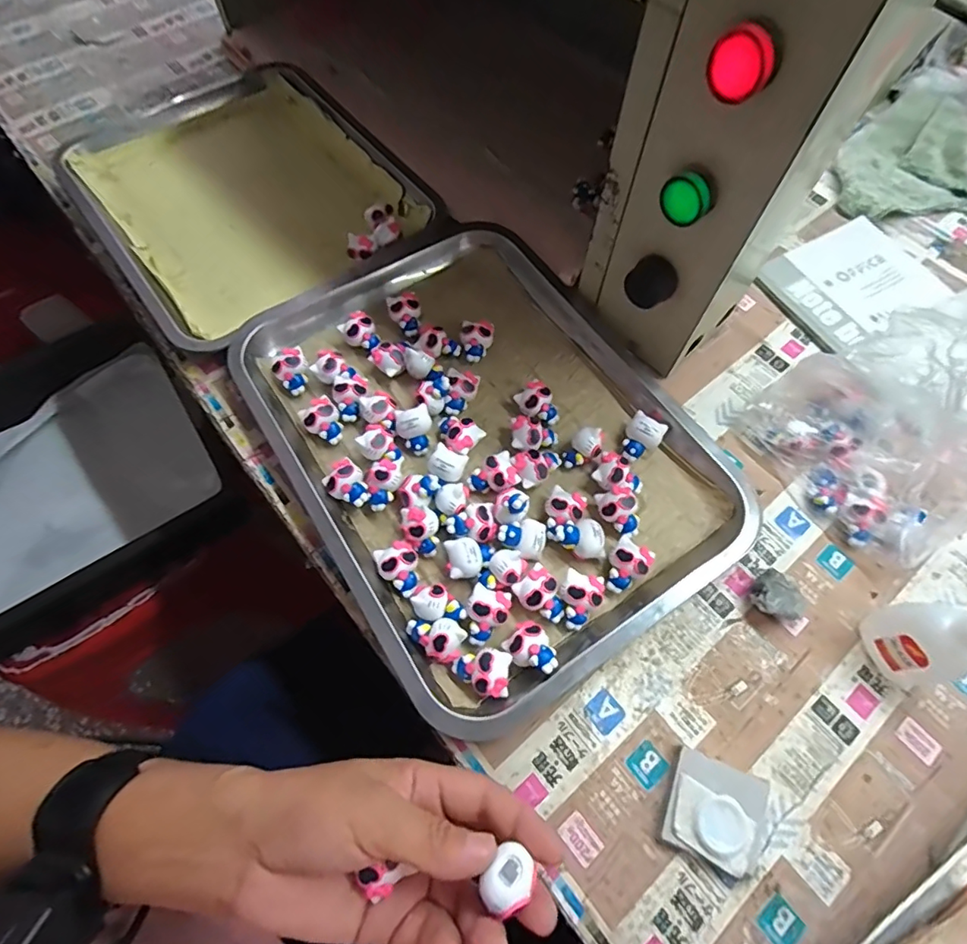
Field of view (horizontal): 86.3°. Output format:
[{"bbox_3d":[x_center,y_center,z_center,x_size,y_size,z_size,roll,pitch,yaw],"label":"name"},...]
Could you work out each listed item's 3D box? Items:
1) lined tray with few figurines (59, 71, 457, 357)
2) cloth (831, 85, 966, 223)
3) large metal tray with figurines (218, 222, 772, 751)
[{"bbox_3d":[-0.234,-0.278,0.505,0.268,0.028,0.353,-36,71,-15],"label":"lined tray with few figurines"},{"bbox_3d":[0.438,-0.316,0.514,0.132,0.034,0.206,39,71,15],"label":"cloth"},{"bbox_3d":[-0.006,-0.032,0.378,0.270,0.027,0.358,-33,70,-14],"label":"large metal tray with figurines"}]

